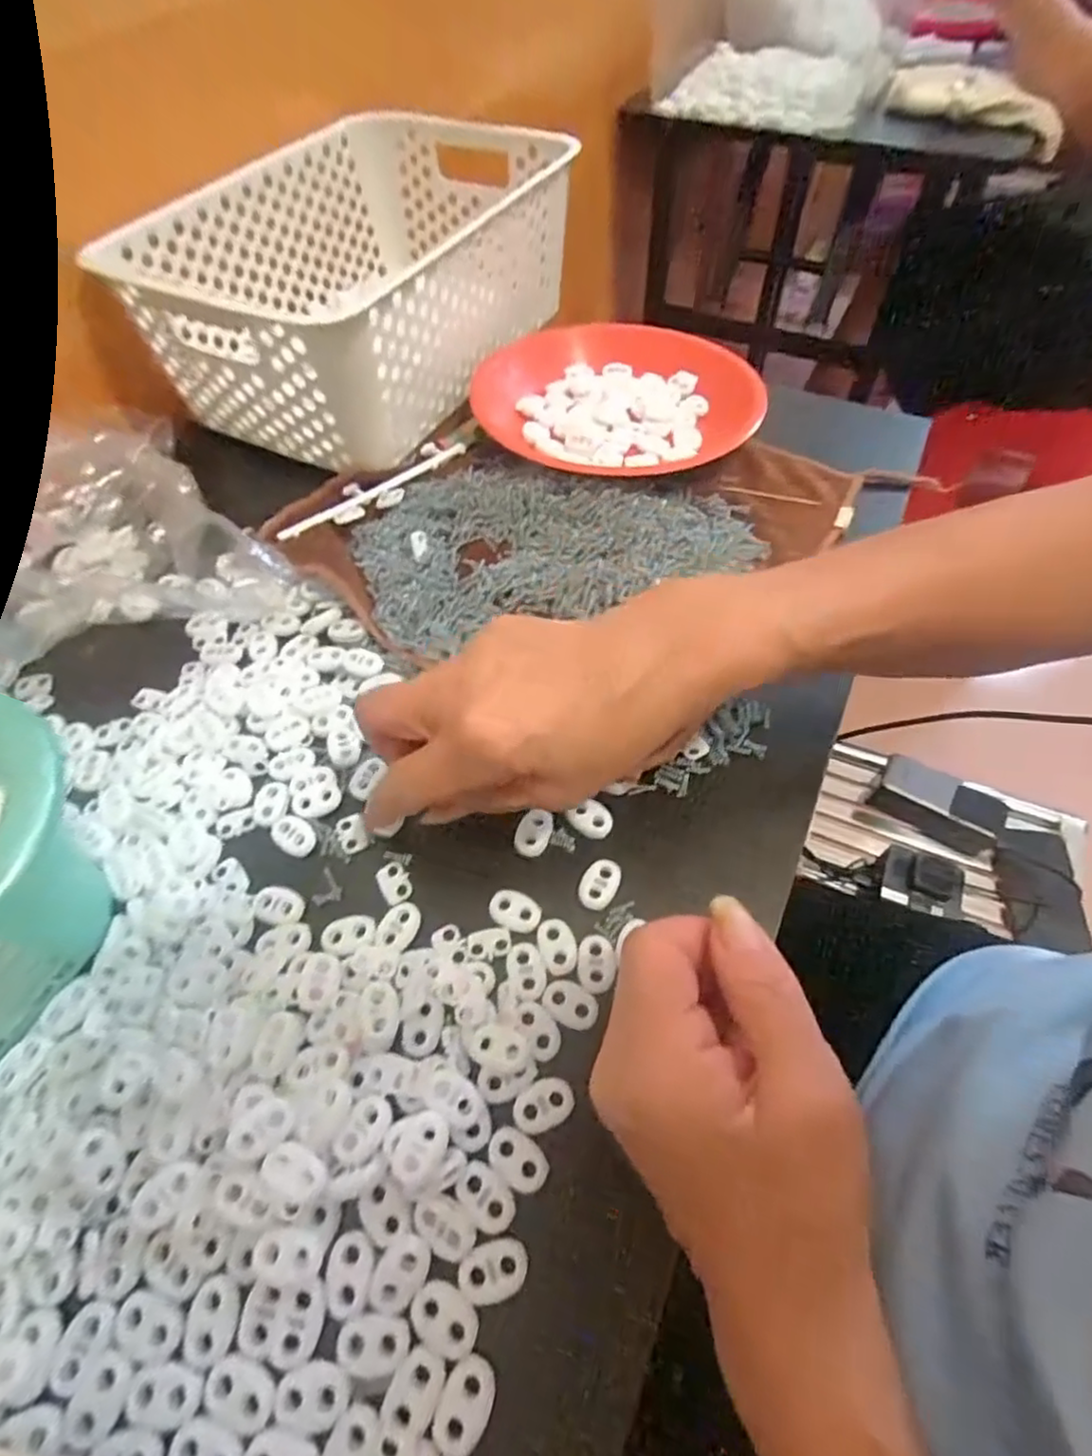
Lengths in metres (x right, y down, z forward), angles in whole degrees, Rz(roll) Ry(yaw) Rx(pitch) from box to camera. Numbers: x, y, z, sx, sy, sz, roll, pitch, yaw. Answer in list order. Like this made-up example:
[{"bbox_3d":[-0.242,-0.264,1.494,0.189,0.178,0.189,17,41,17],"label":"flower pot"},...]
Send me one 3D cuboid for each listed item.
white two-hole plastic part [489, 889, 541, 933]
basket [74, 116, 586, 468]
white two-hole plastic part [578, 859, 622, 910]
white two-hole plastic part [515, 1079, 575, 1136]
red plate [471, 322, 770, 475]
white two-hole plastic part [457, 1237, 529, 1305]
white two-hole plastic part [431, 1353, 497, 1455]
[{"bbox_3d":[-0.013,0.077,0.278,0.022,0.004,0.016,14,58,11],"label":"white two-hole plastic part"},{"bbox_3d":[-0.129,-0.353,0.480,0.225,0.116,0.333,15,58,12],"label":"basket"},{"bbox_3d":[0.023,0.068,0.284,0.016,0.004,0.022,23,60,17],"label":"white two-hole plastic part"},{"bbox_3d":[-0.001,0.138,0.238,0.023,0.004,0.014,-25,59,-14],"label":"white two-hole plastic part"},{"bbox_3d":[0.046,-0.244,0.464,0.188,0.023,0.167,-9,56,-4],"label":"red plate"},{"bbox_3d":[-0.018,0.178,0.214,0.023,0.004,0.015,-16,57,-8],"label":"white two-hole plastic part"},{"bbox_3d":[-0.025,0.207,0.199,0.015,0.005,0.022,22,60,16],"label":"white two-hole plastic part"}]

